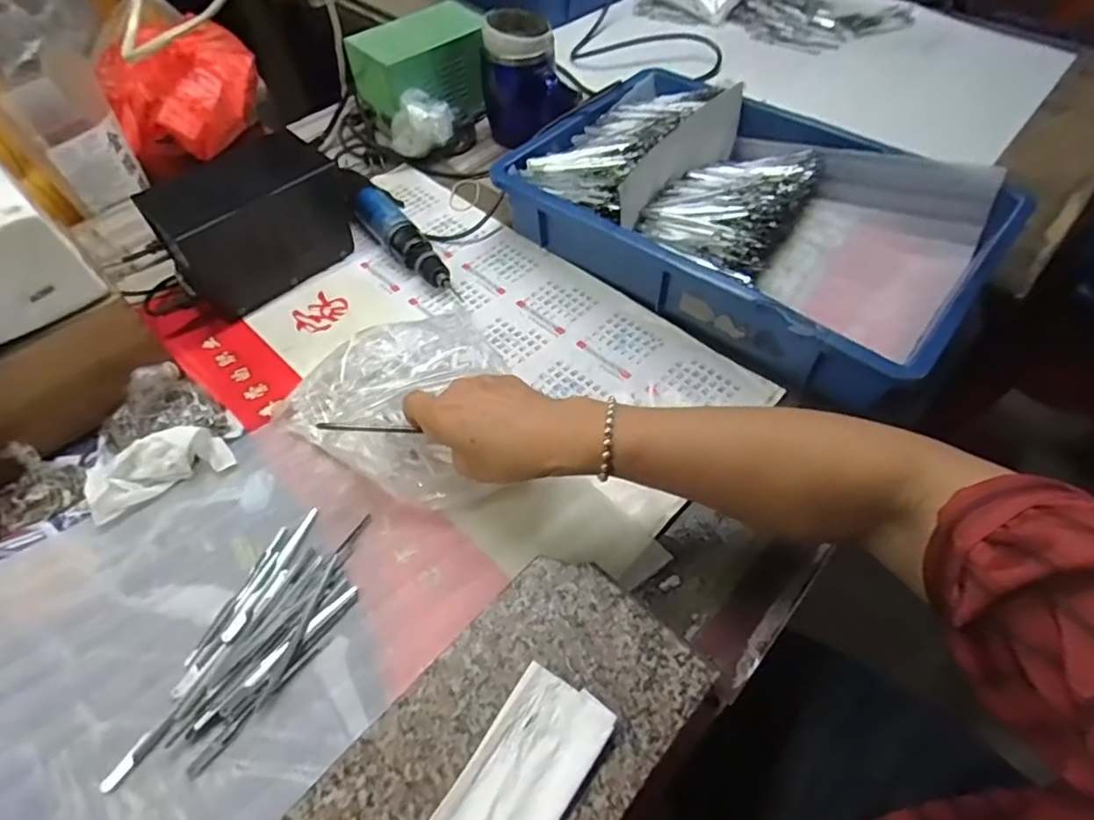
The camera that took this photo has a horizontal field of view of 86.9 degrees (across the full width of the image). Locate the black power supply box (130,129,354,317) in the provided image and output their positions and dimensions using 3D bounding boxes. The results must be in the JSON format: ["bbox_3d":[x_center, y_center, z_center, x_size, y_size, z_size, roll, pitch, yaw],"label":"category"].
[{"bbox_3d":[-0.277,-0.190,0.569,0.187,0.115,0.092,-37,62,-22],"label":"black power supply box"}]

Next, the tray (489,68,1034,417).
[{"bbox_3d":[0.198,-0.204,0.585,0.430,0.091,0.314,36,63,23],"label":"tray"}]

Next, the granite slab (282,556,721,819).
[{"bbox_3d":[-0.028,0.202,0.329,0.130,0.037,0.241,37,63,22],"label":"granite slab"}]

